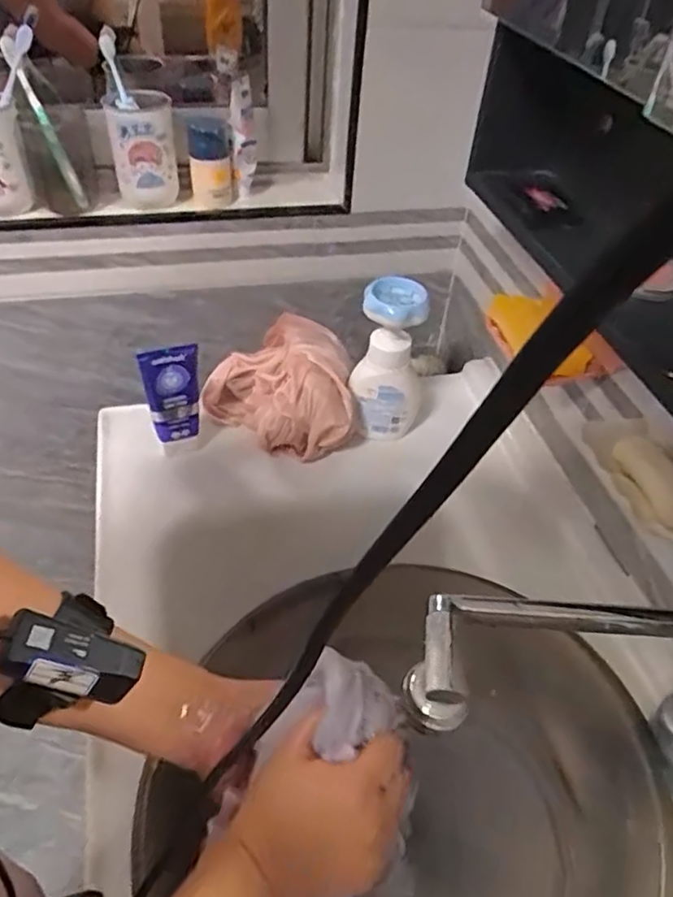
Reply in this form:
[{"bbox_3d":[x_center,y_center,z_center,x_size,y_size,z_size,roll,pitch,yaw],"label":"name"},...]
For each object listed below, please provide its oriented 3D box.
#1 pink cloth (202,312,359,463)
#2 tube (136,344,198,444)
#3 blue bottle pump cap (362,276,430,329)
[{"bbox_3d":[-0.064,-0.072,0.739,0.178,0.091,0.152,5,44,-1],"label":"pink cloth"},{"bbox_3d":[-0.173,-0.048,0.676,0.055,0.135,0.019,-8,46,-14],"label":"tube"},{"bbox_3d":[0.062,-0.155,0.673,0.068,0.033,0.055,5,44,-1],"label":"blue bottle pump cap"}]

